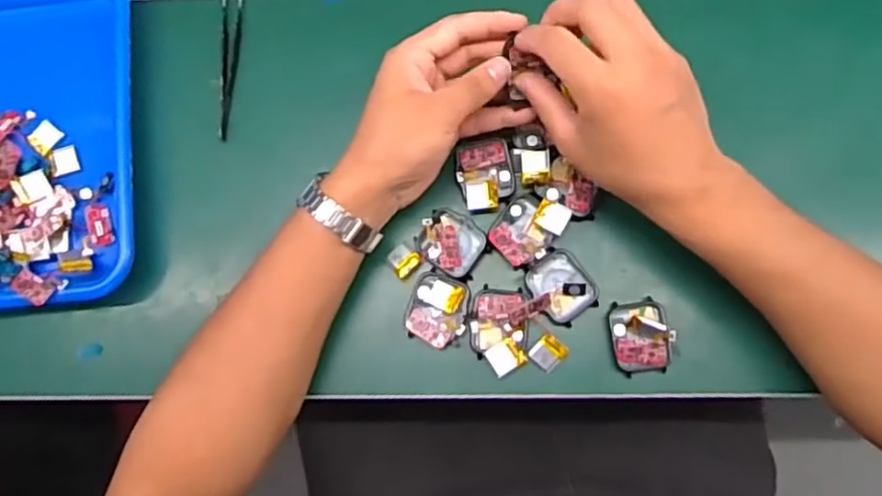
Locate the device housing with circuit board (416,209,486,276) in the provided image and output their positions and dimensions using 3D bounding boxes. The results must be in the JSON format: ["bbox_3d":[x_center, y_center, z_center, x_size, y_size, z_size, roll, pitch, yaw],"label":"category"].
[{"bbox_3d":[0.007,-0.005,0.456,0.042,0.009,0.040,29,84,8],"label":"device housing with circuit board"}]

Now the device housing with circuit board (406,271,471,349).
[{"bbox_3d":[-0.003,0.042,0.449,0.042,0.007,0.048,14,82,6],"label":"device housing with circuit board"}]

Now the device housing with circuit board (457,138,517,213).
[{"bbox_3d":[0.031,-0.050,0.452,0.037,0.007,0.051,-9,81,3],"label":"device housing with circuit board"}]

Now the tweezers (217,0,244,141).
[{"bbox_3d":[-0.155,-0.137,0.489,0.016,0.010,0.114,-2,81,4],"label":"tweezers"}]

